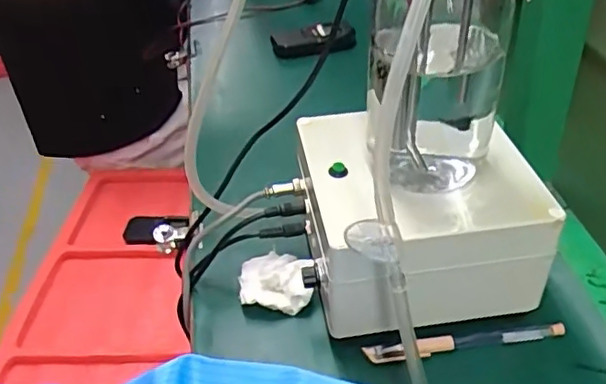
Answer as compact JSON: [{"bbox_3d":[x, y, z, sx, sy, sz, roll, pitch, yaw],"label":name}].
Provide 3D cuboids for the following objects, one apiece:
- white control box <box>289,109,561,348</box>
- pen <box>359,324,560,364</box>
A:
[{"bbox_3d":[0.083,0.015,0.475,0.164,0.127,0.165,-7,39,-3],"label":"white control box"},{"bbox_3d":[0.120,0.111,0.445,0.150,0.013,0.010,-8,39,-4],"label":"pen"}]

